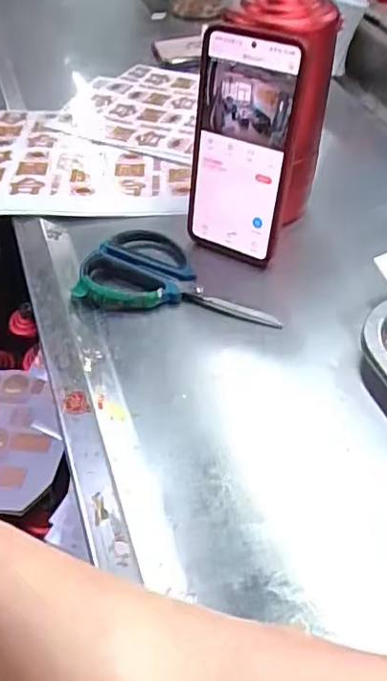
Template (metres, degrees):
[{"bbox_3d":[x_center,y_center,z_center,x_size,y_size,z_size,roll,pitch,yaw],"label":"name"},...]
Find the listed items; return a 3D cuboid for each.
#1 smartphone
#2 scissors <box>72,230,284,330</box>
[{"bbox_3d":[0.034,-0.142,0.456,0.085,0.167,0.016,26,38,25],"label":"smartphone"},{"bbox_3d":[-0.009,-0.055,0.474,0.159,0.015,0.088,6,47,9],"label":"scissors"}]

